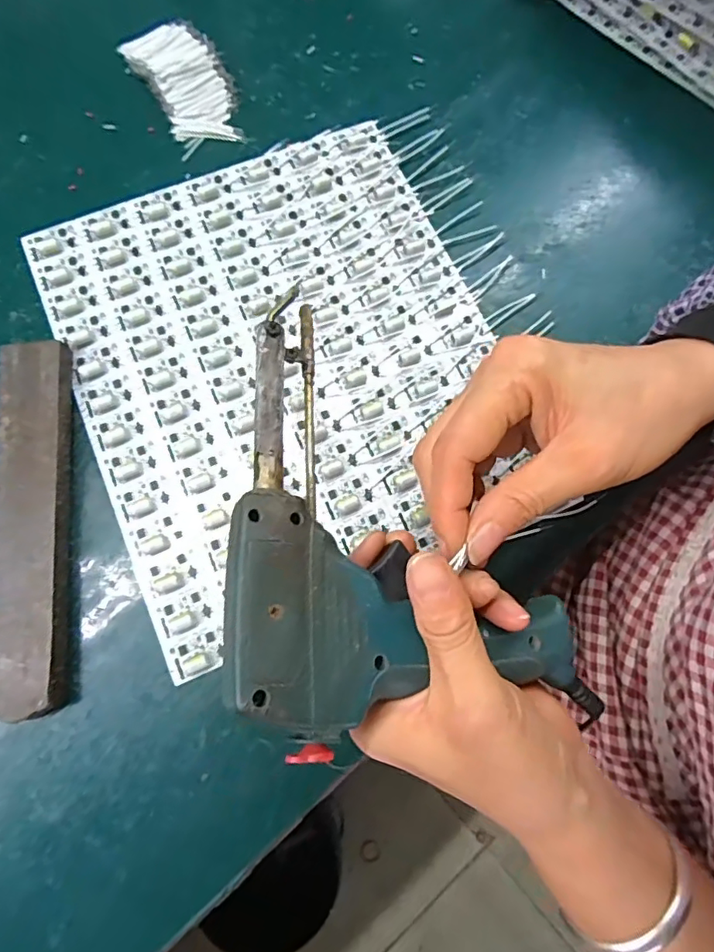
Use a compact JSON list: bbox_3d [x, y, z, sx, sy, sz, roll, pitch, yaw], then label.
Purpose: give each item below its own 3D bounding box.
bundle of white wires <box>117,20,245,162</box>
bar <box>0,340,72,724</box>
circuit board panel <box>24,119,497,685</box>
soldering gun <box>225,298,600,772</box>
[{"bbox_3d":[-0.116,-0.268,0.372,0.054,0.015,0.100,-29,77,-8],"label":"bundle of white wires"},{"bbox_3d":[-0.175,0.023,0.294,0.039,0.017,0.195,-5,75,-2],"label":"bar"},{"bbox_3d":[-0.044,-0.075,0.328,0.243,0.005,0.276,-24,77,-7],"label":"circuit board panel"},{"bbox_3d":[-0.014,0.031,0.225,0.128,0.033,0.191,-32,84,-35],"label":"soldering gun"}]

